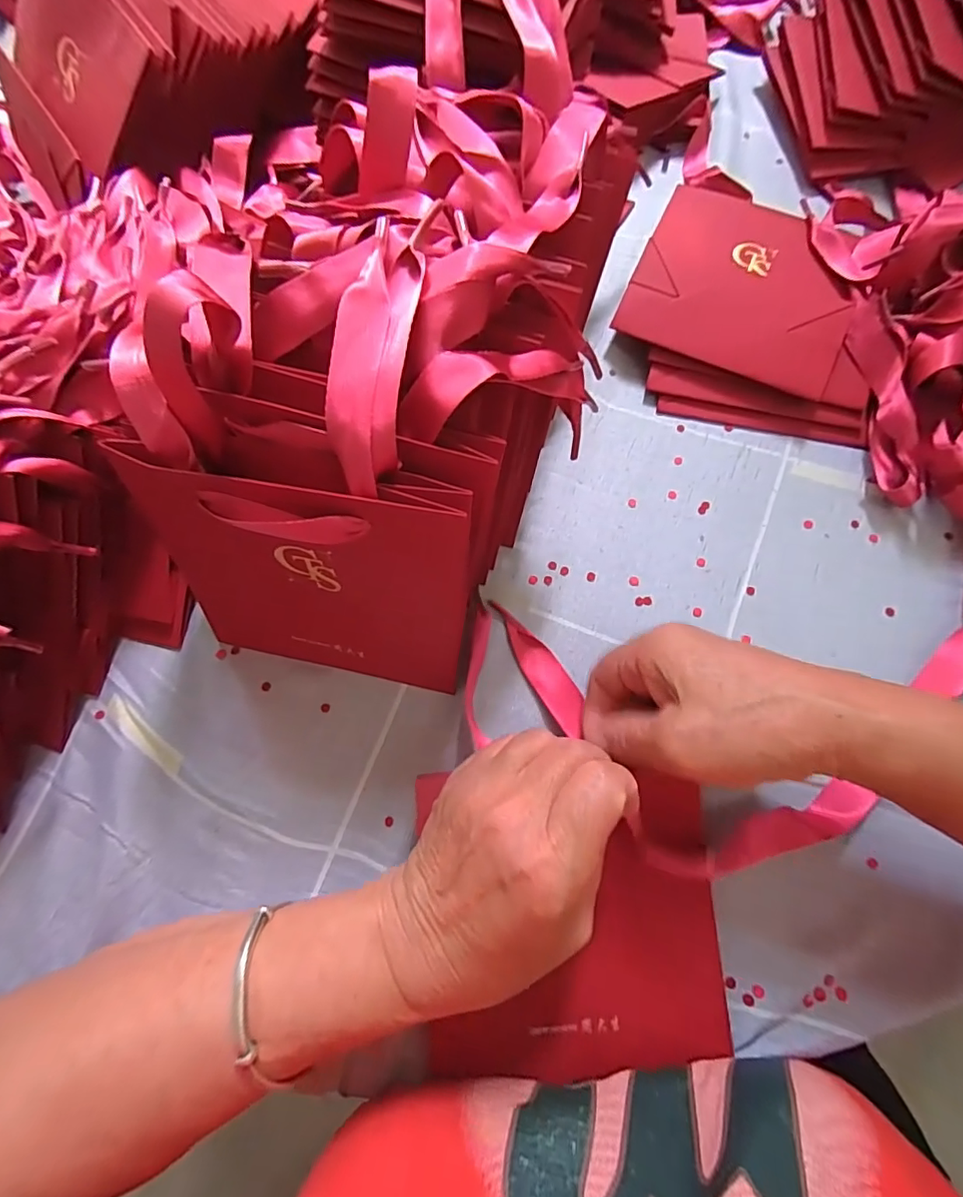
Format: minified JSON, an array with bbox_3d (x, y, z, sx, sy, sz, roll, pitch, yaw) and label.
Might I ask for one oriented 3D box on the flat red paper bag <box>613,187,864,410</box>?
[{"bbox_3d":[0.189,-0.210,0.349,0.160,0.014,0.140,24,74,7],"label":"flat red paper bag"}]

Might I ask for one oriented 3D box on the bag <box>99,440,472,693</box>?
[{"bbox_3d":[-0.075,-0.008,0.242,0.135,0.134,0.056,10,73,4],"label":"bag"}]

